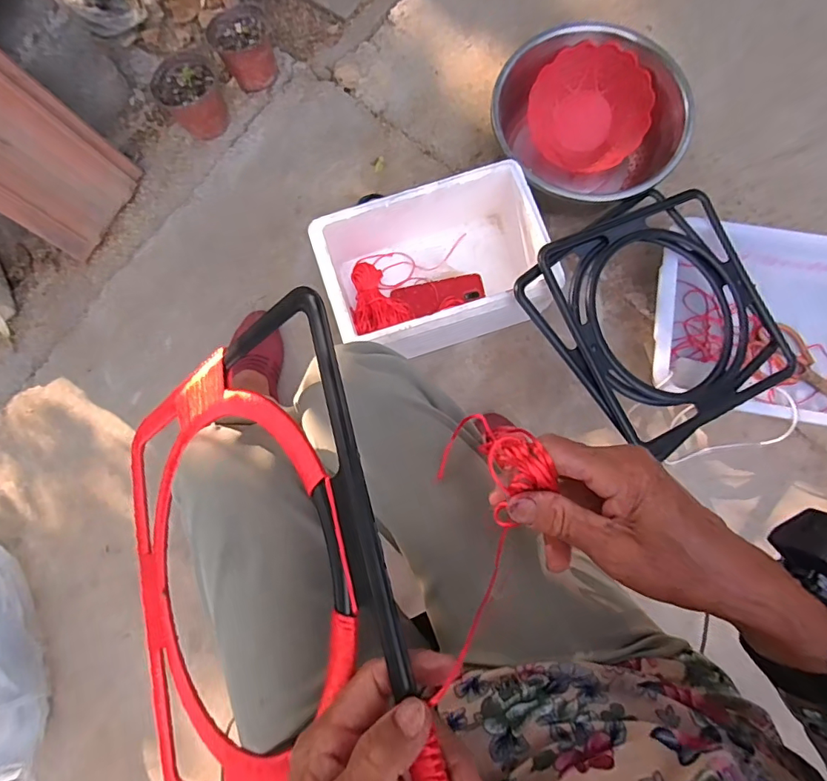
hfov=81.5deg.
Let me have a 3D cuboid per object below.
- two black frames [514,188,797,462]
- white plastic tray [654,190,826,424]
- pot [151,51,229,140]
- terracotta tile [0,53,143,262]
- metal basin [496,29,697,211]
[{"bbox_3d":[0.373,-0.112,0.722,0.363,0.040,0.349,-29,84,-17],"label":"two black frames"},{"bbox_3d":[0.593,-0.101,0.772,0.421,0.088,0.308,12,82,3],"label":"white plastic tray"},{"bbox_3d":[-0.407,-0.545,0.904,0.115,0.092,0.127,-38,83,-4],"label":"pot"},{"bbox_3d":[-0.630,-0.386,0.760,0.027,0.329,0.199,29,83,36],"label":"terracotta tile"},{"bbox_3d":[0.289,-0.441,0.825,0.300,0.132,0.293,0,82,1],"label":"metal basin"}]

